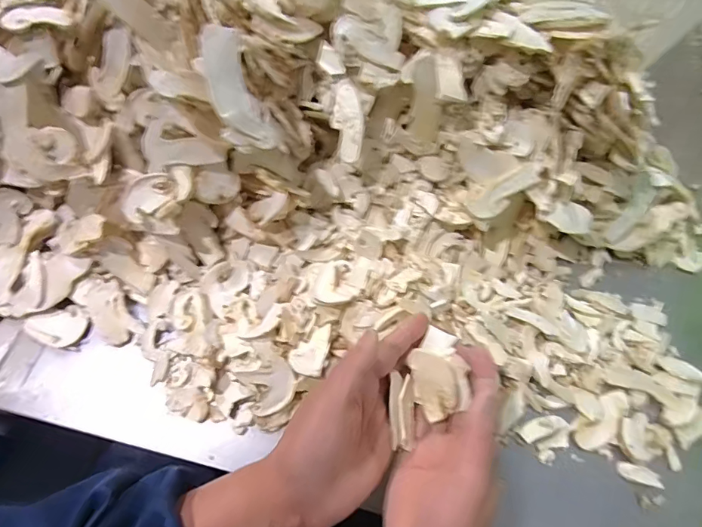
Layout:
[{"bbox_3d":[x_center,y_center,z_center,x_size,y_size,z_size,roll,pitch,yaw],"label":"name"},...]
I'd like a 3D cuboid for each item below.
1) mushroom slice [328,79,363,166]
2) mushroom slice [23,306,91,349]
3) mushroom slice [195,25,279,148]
[{"bbox_3d":[-0.004,-0.141,0.440,0.030,0.015,0.077,-5,90,-4],"label":"mushroom slice"},{"bbox_3d":[-0.292,0.060,0.436,0.055,0.008,0.041,20,65,6],"label":"mushroom slice"},{"bbox_3d":[-0.102,-0.151,0.382,0.041,0.019,0.107,-25,102,-11],"label":"mushroom slice"}]

